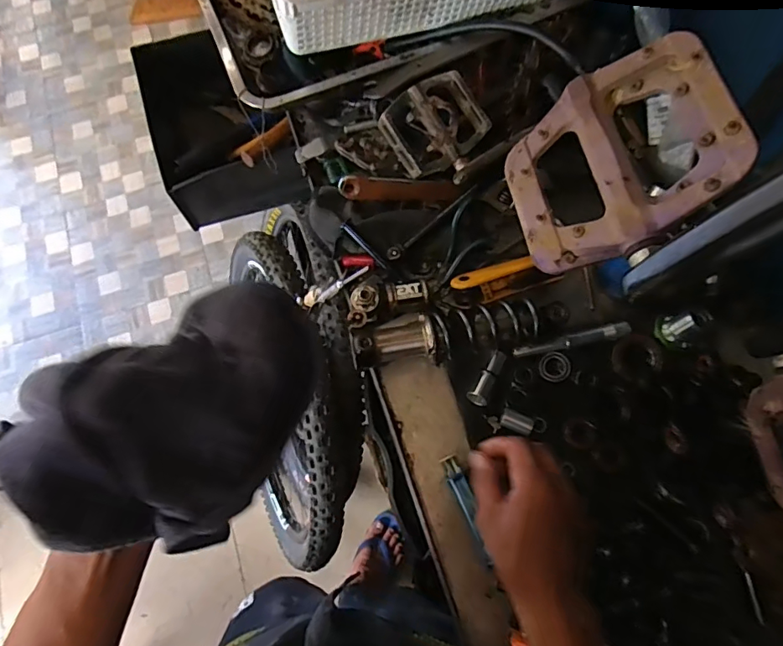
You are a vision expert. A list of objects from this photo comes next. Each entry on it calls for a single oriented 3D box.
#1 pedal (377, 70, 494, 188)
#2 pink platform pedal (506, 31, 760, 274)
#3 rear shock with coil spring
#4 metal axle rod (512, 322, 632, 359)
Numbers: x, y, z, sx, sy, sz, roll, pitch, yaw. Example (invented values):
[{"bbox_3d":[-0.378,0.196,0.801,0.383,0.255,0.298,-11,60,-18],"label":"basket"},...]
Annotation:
[{"bbox_3d":[0.055,-0.209,0.540,0.107,0.030,0.108,-34,79,-10],"label":"pedal"},{"bbox_3d":[0.111,-0.081,0.250,0.105,0.015,0.098,-24,65,35],"label":"pink platform pedal"},{"bbox_3d":[0.056,-0.005,0.529,0.200,0.061,0.088,-6,73,2],"label":"rear shock with coil spring"},{"bbox_3d":[0.200,0.021,0.546,0.128,0.015,0.015,-14,73,-3],"label":"metal axle rod"}]

